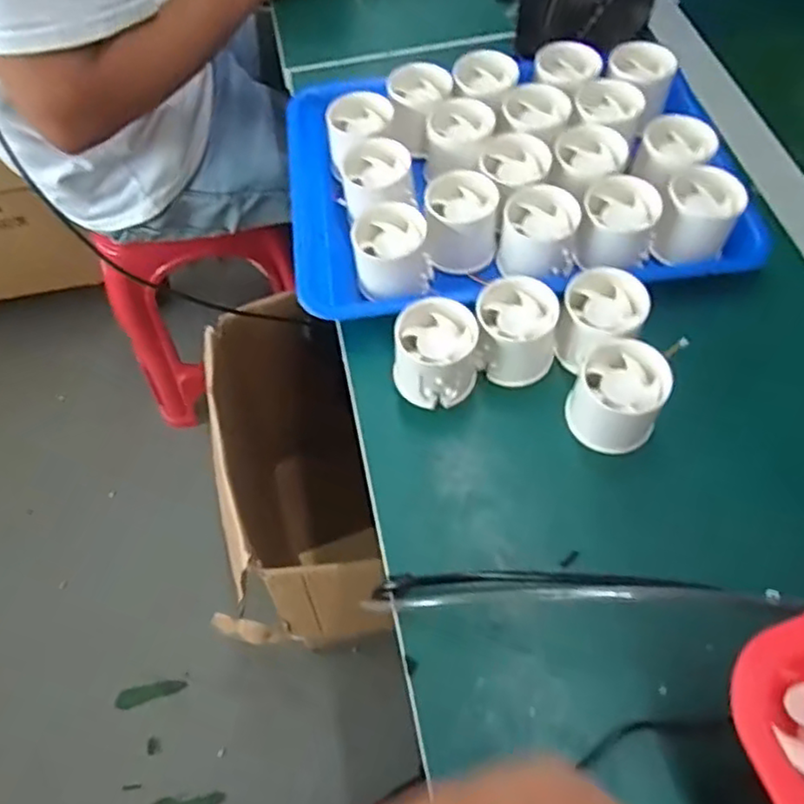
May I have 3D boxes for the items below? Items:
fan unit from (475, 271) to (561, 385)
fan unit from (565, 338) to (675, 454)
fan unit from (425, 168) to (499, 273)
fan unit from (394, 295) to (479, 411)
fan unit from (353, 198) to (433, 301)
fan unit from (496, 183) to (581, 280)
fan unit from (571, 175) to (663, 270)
[{"bbox_3d":[0.076,-0.047,0.448,0.053,0.048,0.052,-1,60,2],"label":"fan unit"},{"bbox_3d":[0.133,-0.002,0.417,0.053,0.049,0.053,-1,60,2],"label":"fan unit"},{"bbox_3d":[0.043,-0.130,0.491,0.050,0.046,0.055,3,60,4],"label":"fan unit"},{"bbox_3d":[0.023,-0.032,0.441,0.051,0.049,0.053,1,60,3],"label":"fan unit"},{"bbox_3d":[-0.007,-0.107,0.478,0.053,0.041,0.054,-10,60,-3],"label":"fan unit"},{"bbox_3d":[0.098,-0.119,0.480,0.054,0.045,0.054,10,61,8],"label":"fan unit"},{"bbox_3d":[0.153,-0.126,0.481,0.054,0.040,0.055,4,61,4],"label":"fan unit"}]

